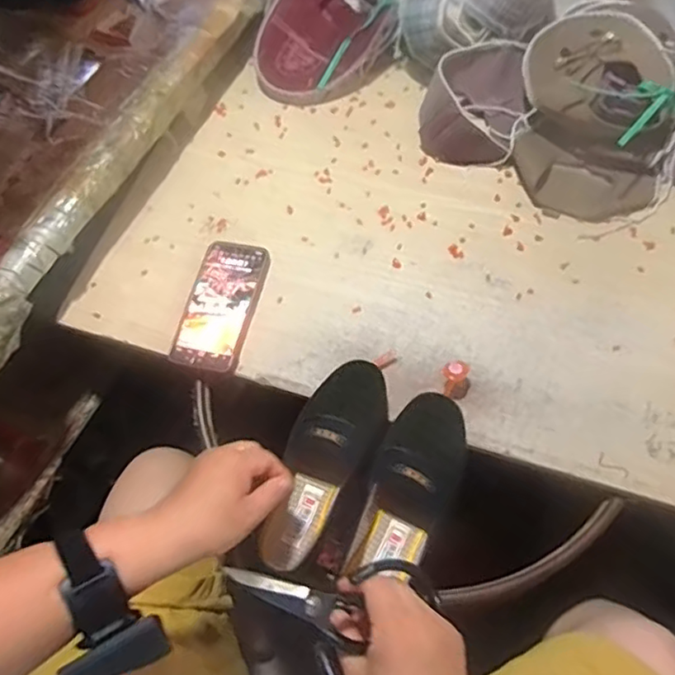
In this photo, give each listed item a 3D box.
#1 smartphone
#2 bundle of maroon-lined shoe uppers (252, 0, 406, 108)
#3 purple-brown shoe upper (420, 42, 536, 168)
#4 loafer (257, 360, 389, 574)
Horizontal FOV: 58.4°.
[{"bbox_3d":[-0.135,-0.041,0.708,0.080,0.013,0.166,13,66,10],"label":"smartphone"},{"bbox_3d":[-0.002,-0.461,0.845,0.204,0.125,0.267,23,68,14],"label":"bundle of maroon-lined shoe uppers"},{"bbox_3d":[0.180,-0.308,0.773,0.130,0.078,0.165,10,66,8],"label":"purple-brown shoe upper"},{"bbox_3d":[-0.015,0.118,0.593,0.080,0.054,0.213,26,69,15],"label":"loafer"}]

